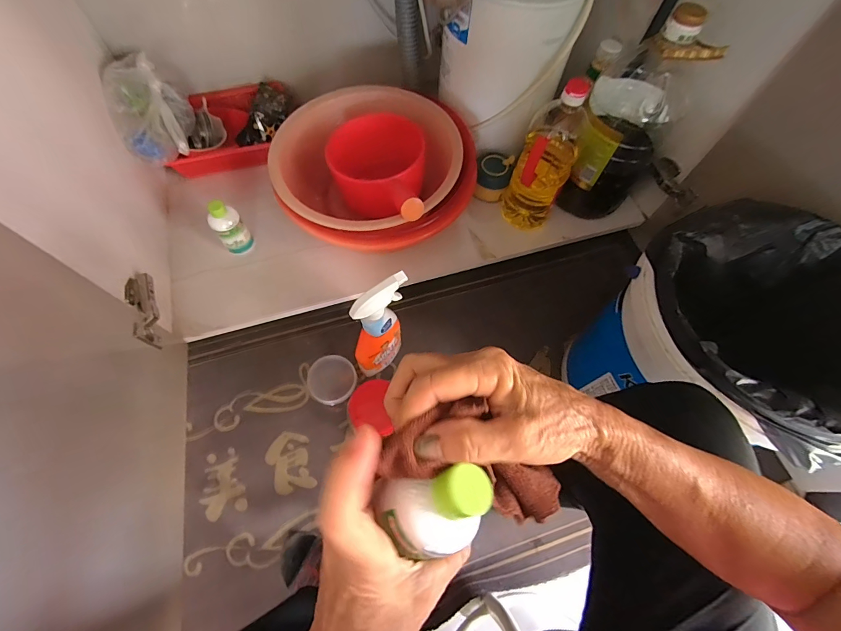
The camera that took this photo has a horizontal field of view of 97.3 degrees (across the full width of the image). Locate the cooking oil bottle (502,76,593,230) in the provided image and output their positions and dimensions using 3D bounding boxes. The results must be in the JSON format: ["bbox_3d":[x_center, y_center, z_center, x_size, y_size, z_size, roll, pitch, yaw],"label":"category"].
[{"bbox_3d":[0.226,-0.277,0.678,0.099,0.280,0.092,22,66,7],"label":"cooking oil bottle"}]

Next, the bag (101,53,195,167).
[{"bbox_3d":[-0.511,-0.388,0.701,0.101,0.125,0.149,-15,67,-9],"label":"bag"}]

